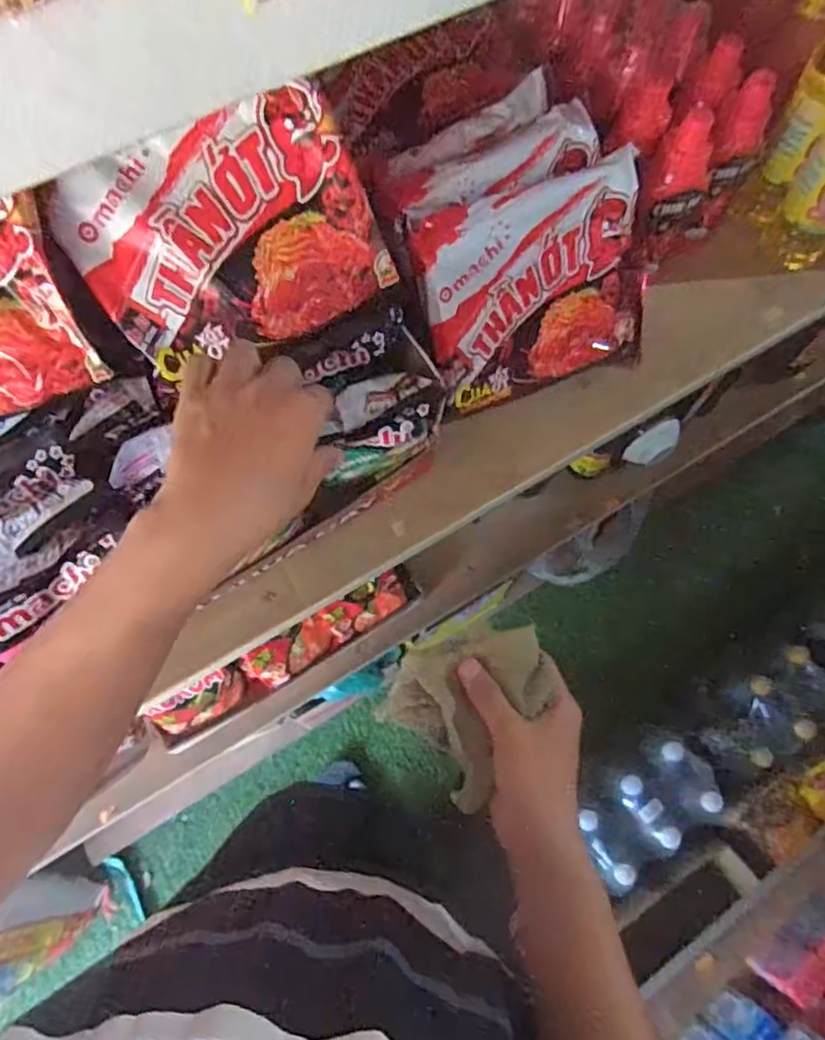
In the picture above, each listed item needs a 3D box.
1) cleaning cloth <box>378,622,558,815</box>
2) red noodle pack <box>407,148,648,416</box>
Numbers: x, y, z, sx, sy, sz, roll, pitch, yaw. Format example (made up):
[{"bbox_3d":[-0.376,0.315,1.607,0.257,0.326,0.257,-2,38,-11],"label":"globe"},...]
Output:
[{"bbox_3d":[0.034,0.122,0.438,0.091,0.039,0.116,29,71,8],"label":"cleaning cloth"},{"bbox_3d":[0.095,-0.177,0.499,0.188,0.162,0.030,-23,41,-10],"label":"red noodle pack"}]

